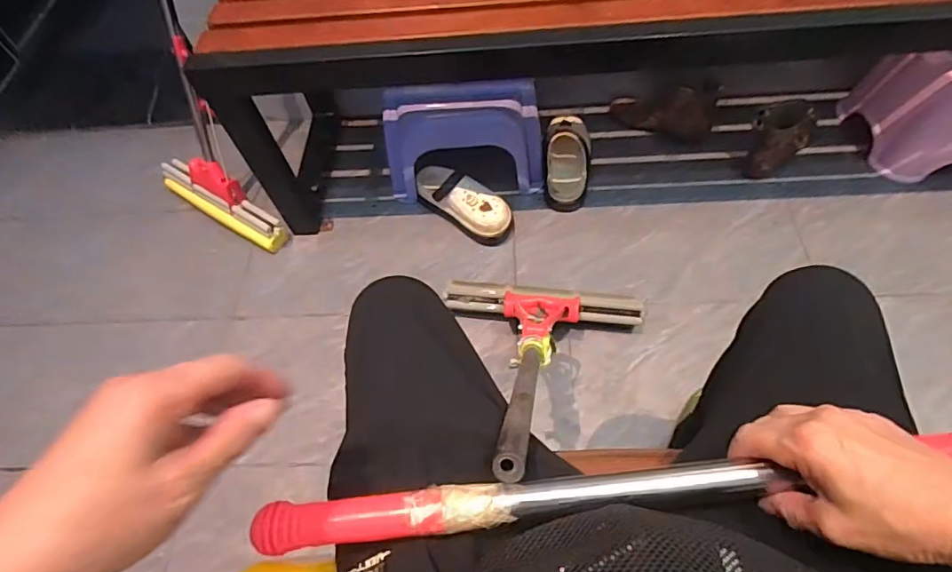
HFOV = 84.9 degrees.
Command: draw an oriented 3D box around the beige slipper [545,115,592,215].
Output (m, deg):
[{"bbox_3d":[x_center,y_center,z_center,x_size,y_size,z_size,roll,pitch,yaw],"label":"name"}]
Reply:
[{"bbox_3d":[0.212,-0.299,1.209,0.108,0.083,0.252,6,60,9],"label":"beige slipper"}]

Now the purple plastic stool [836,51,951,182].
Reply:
[{"bbox_3d":[1.047,-0.414,1.150,0.280,0.222,0.244,-7,59,1],"label":"purple plastic stool"}]

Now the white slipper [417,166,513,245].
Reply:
[{"bbox_3d":[-0.034,-0.192,1.155,0.250,0.103,0.090,33,68,22],"label":"white slipper"}]

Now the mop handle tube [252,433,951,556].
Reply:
[{"bbox_3d":[0.118,0.137,0.354,0.522,0.032,0.029,-6,59,-2],"label":"mop handle tube"}]

